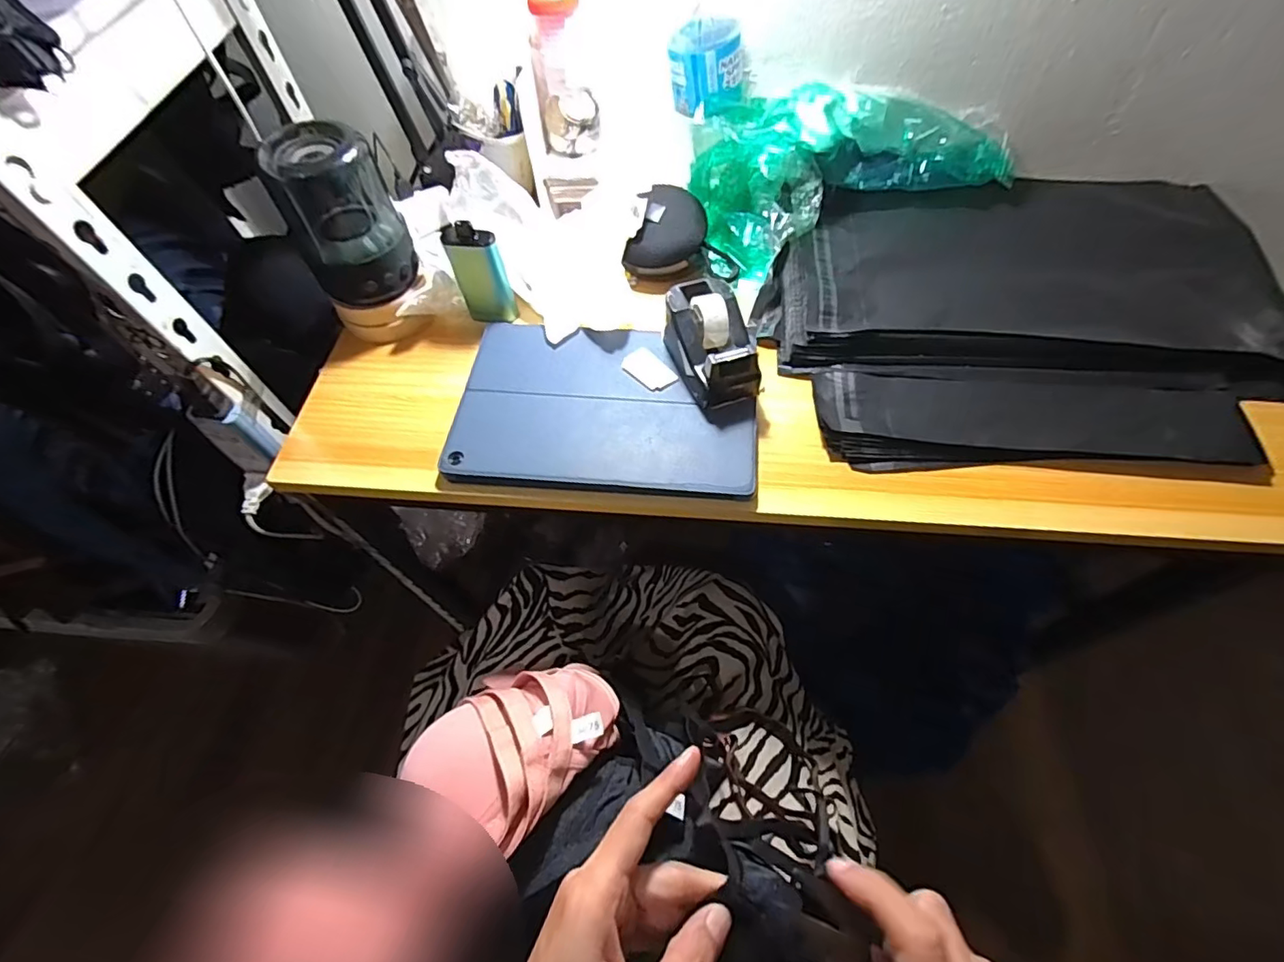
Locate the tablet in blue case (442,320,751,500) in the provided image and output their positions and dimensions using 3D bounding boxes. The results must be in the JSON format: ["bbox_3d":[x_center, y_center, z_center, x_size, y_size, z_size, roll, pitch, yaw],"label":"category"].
[{"bbox_3d":[-0.029,-0.061,0.441,0.235,0.011,0.153,4,60,4],"label":"tablet in blue case"}]

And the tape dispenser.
[{"bbox_3d":[0.055,-0.112,0.435,0.056,0.049,0.097,-20,61,-9],"label":"tape dispenser"}]

